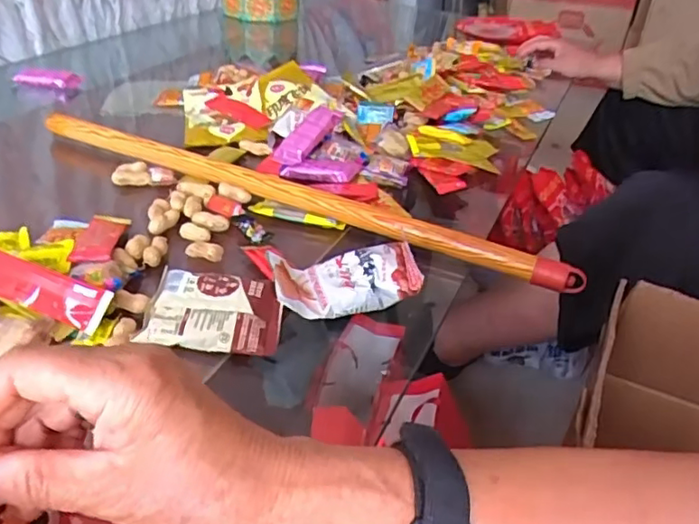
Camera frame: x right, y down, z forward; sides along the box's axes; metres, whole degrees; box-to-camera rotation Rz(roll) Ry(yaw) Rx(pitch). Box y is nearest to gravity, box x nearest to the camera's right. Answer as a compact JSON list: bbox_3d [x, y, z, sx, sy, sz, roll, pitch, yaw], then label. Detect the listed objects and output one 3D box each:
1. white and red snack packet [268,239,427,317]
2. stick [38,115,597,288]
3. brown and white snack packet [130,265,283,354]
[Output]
[{"bbox_3d":[-0.005,0.012,0.499,0.113,0.037,0.067,-3,35,-11],"label":"white and red snack packet"},{"bbox_3d":[-0.062,-0.074,0.598,0.564,0.015,0.023,16,36,16],"label":"stick"},{"bbox_3d":[-0.103,0.034,0.469,0.098,0.013,0.076,3,34,-3],"label":"brown and white snack packet"}]

